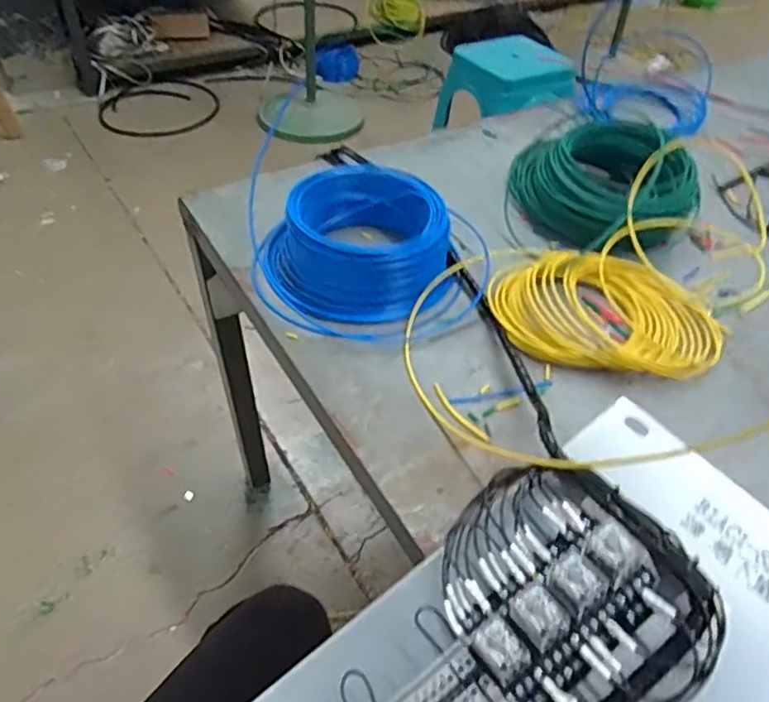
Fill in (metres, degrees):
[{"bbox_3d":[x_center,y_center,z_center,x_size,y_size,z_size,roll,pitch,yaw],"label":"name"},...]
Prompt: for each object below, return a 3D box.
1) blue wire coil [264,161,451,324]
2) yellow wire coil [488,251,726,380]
[{"bbox_3d":[-0.022,-0.122,0.660,0.168,0.070,0.190,29,51,23],"label":"blue wire coil"},{"bbox_3d":[0.228,-0.048,0.621,0.232,0.038,0.154,3,46,0],"label":"yellow wire coil"}]

